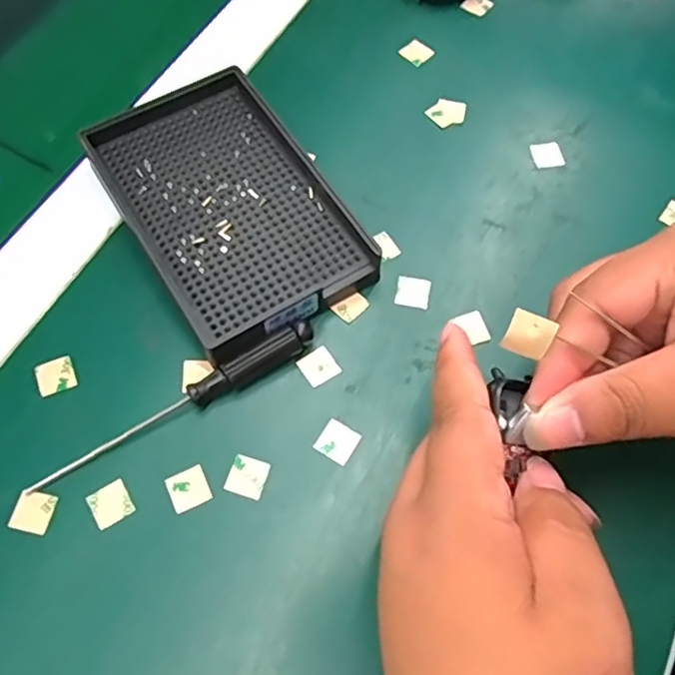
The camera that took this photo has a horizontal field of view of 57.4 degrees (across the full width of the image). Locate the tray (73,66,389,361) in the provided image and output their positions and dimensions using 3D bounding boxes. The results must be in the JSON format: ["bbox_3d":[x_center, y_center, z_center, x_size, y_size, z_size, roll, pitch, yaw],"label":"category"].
[{"bbox_3d":[-0.053,-0.064,0.299,0.091,0.023,0.138,-32,71,-15],"label":"tray"}]

